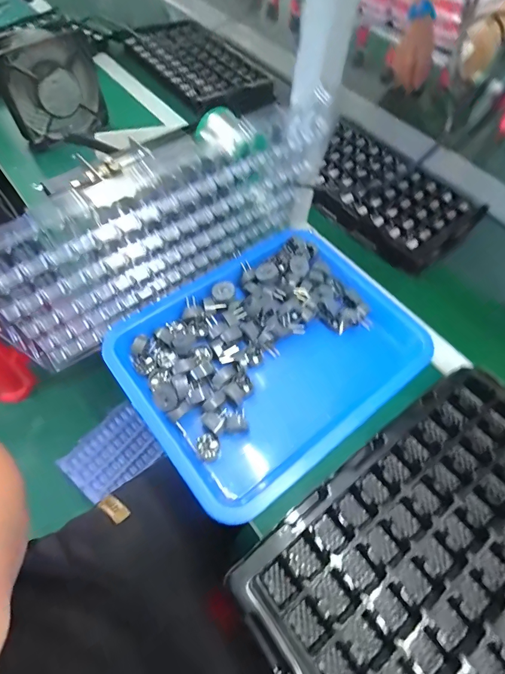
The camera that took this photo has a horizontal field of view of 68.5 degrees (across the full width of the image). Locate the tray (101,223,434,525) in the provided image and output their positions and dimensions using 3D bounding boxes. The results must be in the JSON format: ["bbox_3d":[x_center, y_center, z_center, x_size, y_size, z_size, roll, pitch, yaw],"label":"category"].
[{"bbox_3d":[0.021,0.021,0.465,0.326,0.077,0.260,-33,67,-22],"label":"tray"}]

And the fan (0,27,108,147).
[{"bbox_3d":[-0.337,-0.417,0.625,0.154,0.150,0.051,-37,71,-22],"label":"fan"}]

